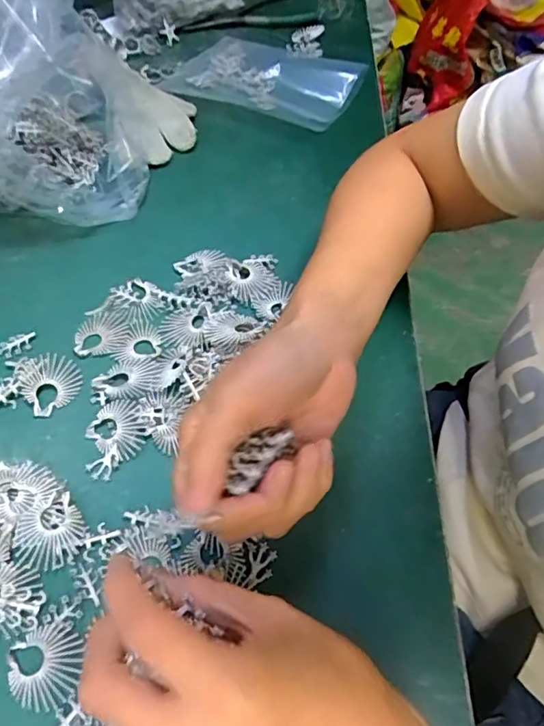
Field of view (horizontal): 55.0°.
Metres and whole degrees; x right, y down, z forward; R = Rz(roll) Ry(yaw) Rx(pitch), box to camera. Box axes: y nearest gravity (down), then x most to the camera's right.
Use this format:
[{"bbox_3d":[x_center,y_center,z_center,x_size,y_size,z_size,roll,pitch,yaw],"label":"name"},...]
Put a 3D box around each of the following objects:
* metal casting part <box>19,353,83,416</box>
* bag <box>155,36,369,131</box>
[{"bbox_3d":[-0.161,0.012,0.380,0.041,0.008,0.045,-32,64,-21],"label":"metal casting part"},{"bbox_3d":[-0.006,-0.328,0.599,0.209,0.020,0.131,19,58,9],"label":"bag"}]

